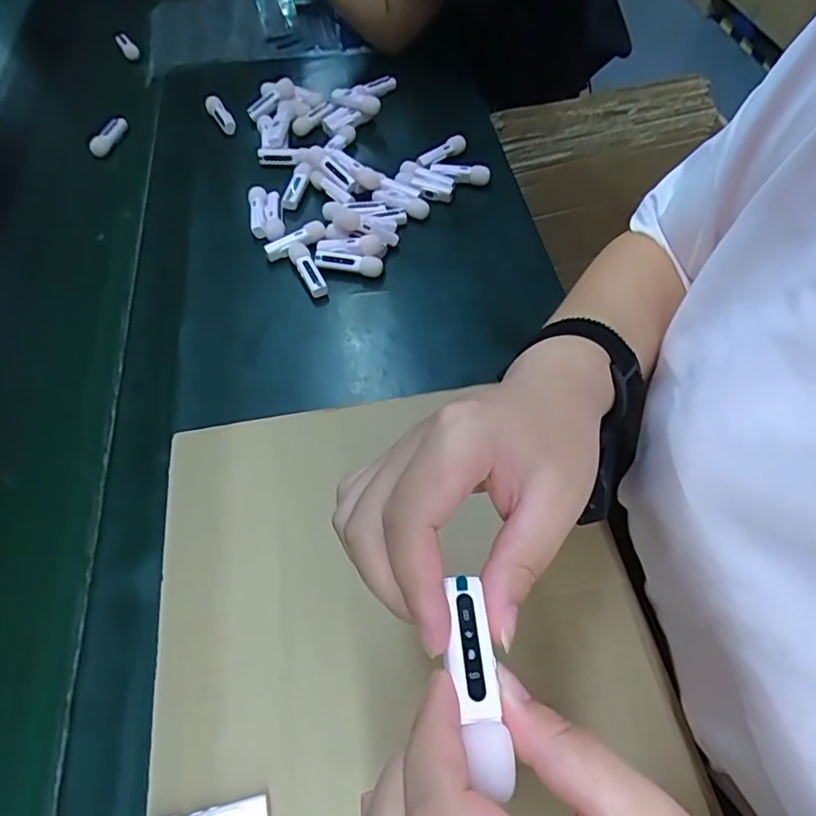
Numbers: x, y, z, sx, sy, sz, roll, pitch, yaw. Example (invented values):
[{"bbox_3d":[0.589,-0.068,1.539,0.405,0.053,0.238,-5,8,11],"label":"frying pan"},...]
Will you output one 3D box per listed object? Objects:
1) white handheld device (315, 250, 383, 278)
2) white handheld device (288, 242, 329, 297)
[{"bbox_3d":[-0.058,-0.140,0.543,0.065,0.014,0.016,6,57,3],"label":"white handheld device"},{"bbox_3d":[-0.098,-0.134,0.541,0.019,0.015,0.067,-20,60,-13],"label":"white handheld device"}]

